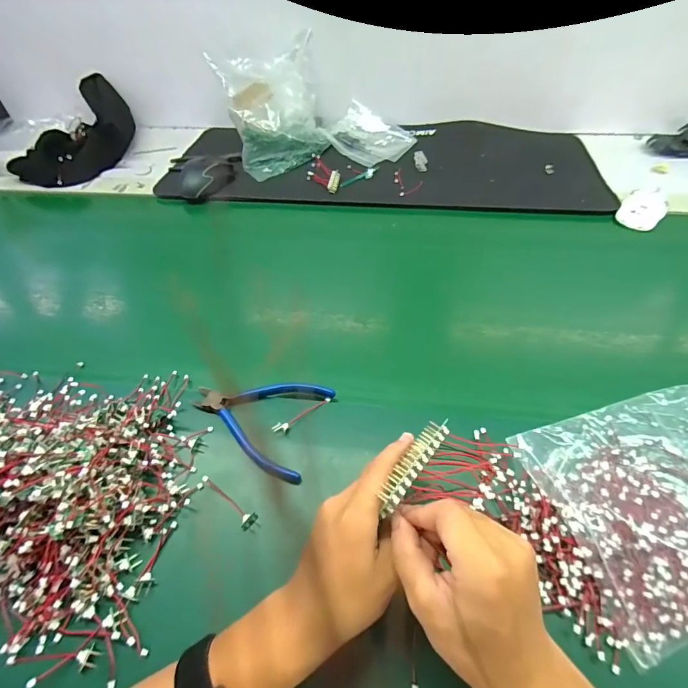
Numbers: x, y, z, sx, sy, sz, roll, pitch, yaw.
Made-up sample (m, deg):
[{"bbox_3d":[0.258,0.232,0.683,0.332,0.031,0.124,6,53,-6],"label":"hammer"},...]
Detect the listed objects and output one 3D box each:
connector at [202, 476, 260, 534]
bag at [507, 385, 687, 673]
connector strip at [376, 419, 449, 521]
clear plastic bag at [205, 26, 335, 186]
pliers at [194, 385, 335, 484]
[{"bbox_3d":[-0.101,0.141,0.360,0.066,0.018,0.015,34,58,27],"label":"connector"},{"bbox_3d":[0.289,0.120,0.339,0.231,0.029,0.164,-16,51,-11],"label":"bag"},{"bbox_3d":[0.049,0.084,0.282,0.016,0.015,0.079,29,56,25],"label":"connector strip"},{"bbox_3d":[-0.119,-0.439,0.753,0.192,0.139,0.201,-19,51,-13],"label":"clear plastic bag"},{"bbox_3d":[-0.088,0.071,0.406,0.132,0.014,0.095,12,51,13],"label":"pliers"}]

